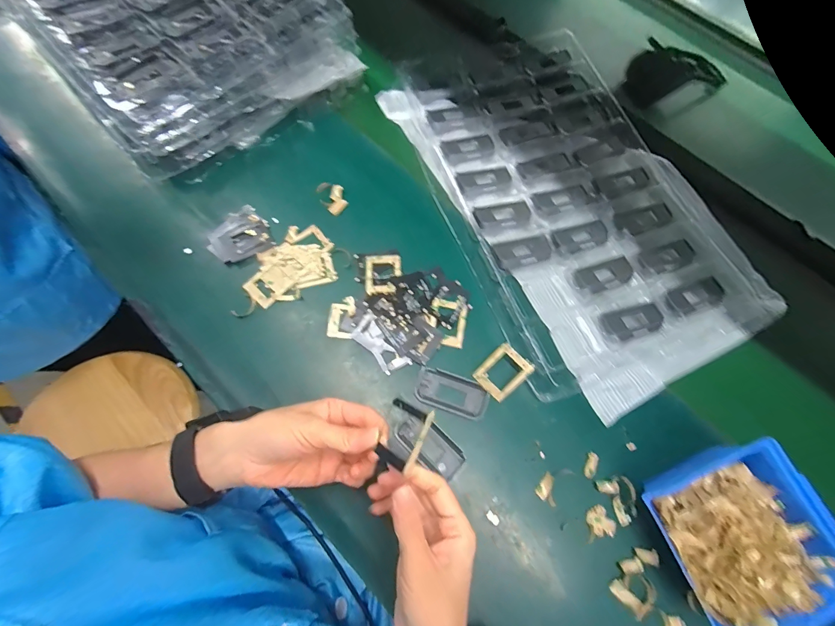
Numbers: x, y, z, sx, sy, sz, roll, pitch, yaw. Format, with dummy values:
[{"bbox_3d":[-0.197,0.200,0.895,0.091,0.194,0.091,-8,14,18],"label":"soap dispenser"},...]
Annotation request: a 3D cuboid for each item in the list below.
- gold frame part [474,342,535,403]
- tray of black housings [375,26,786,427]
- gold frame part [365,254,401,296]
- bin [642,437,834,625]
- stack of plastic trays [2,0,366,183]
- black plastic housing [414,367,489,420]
[{"bbox_3d":[0.092,0.064,0.396,0.042,0.005,0.053,44,96,13],"label":"gold frame part"},{"bbox_3d":[0.196,-0.163,0.480,0.330,0.025,0.524,-21,72,-12],"label":"tray of black housings"},{"bbox_3d":[-0.040,-0.047,0.434,0.043,0.006,0.053,-4,69,-7],"label":"gold frame part"},{"bbox_3d":[0.294,0.196,0.336,0.147,0.066,0.130,-18,72,-9],"label":"bin"},{"bbox_3d":[-0.365,-0.432,0.517,0.315,0.130,0.510,-42,77,-15],"label":"stack of plastic trays"},{"bbox_3d":[0.036,0.085,0.391,0.076,0.004,0.039,18,68,2],"label":"black plastic housing"}]

